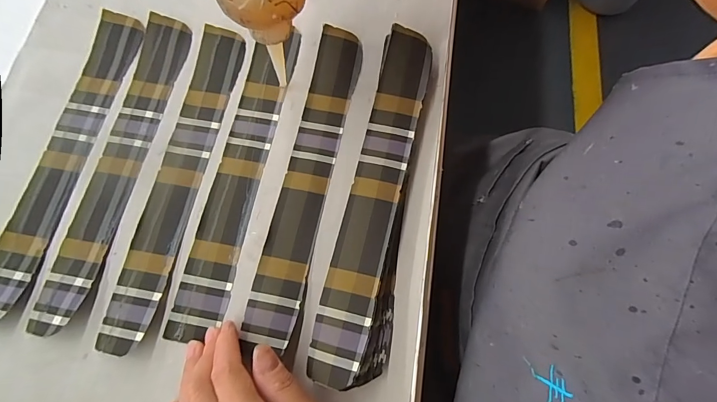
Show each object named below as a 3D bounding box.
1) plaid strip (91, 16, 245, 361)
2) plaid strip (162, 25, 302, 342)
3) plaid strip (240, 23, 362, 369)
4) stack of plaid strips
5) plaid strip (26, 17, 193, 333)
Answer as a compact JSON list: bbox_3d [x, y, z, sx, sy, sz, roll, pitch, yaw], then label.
[{"bbox_3d":[-0.137,-0.023,0.283,0.034,0.009,0.256,10,73,2],"label":"plaid strip"},{"bbox_3d":[-0.091,-0.025,0.288,0.035,0.005,0.249,11,73,2],"label":"plaid strip"},{"bbox_3d":[-0.038,-0.021,0.282,0.037,0.013,0.254,11,73,3],"label":"plaid strip"},{"bbox_3d":[0.014,-0.008,0.267,0.047,0.025,0.256,10,73,2],"label":"stack of plaid strips"},{"bbox_3d":[-0.185,-0.035,0.286,0.035,0.012,0.255,11,73,3],"label":"plaid strip"}]

